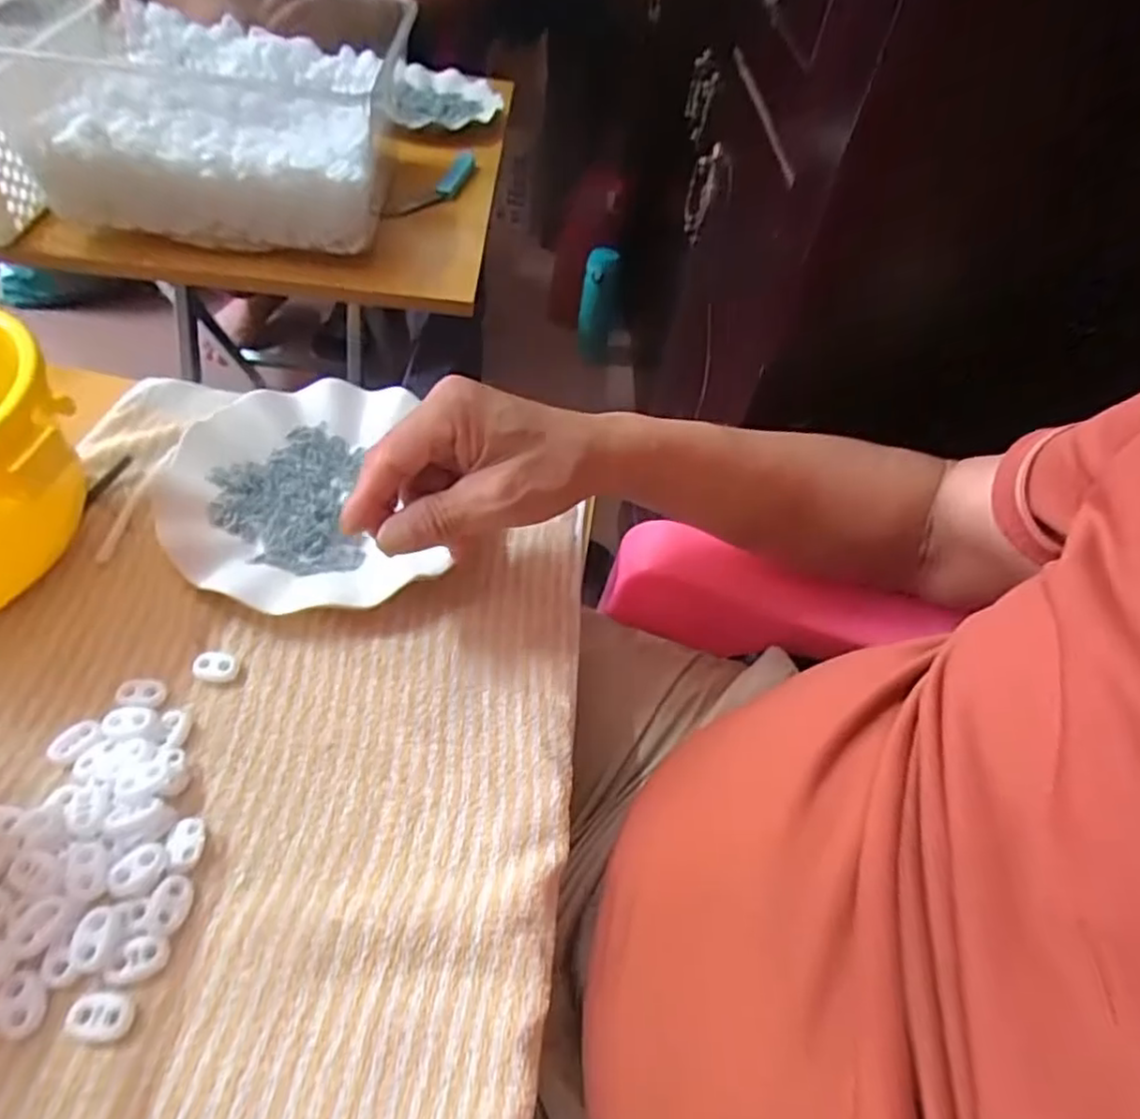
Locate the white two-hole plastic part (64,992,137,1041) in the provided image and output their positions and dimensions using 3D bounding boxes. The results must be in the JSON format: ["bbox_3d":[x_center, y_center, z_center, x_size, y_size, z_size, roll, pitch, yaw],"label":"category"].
[{"bbox_3d":[-0.176,0.171,0.258,0.024,0.011,0.014,6,50,-3],"label":"white two-hole plastic part"}]

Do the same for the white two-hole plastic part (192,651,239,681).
[{"bbox_3d":[-0.180,0.054,0.348,0.023,0.008,0.015,7,50,-2],"label":"white two-hole plastic part"}]

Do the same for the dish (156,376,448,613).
[{"bbox_3d":[-0.168,-0.042,0.424,0.151,0.033,0.171,-12,53,-17],"label":"dish"}]

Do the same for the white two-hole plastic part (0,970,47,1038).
[{"bbox_3d":[-0.204,0.165,0.255,0.015,0.004,0.021,-27,69,-29],"label":"white two-hole plastic part"}]

